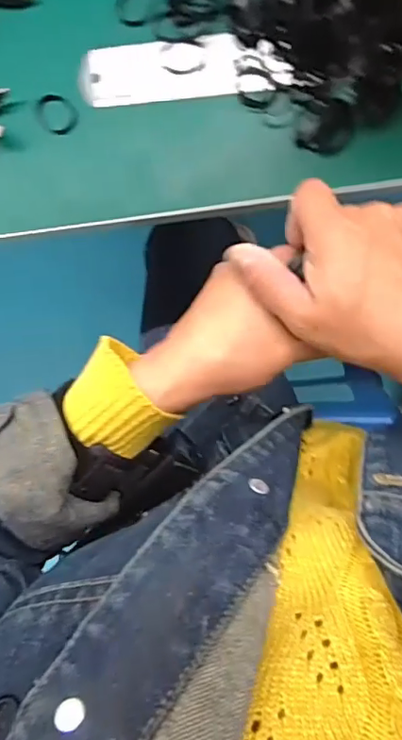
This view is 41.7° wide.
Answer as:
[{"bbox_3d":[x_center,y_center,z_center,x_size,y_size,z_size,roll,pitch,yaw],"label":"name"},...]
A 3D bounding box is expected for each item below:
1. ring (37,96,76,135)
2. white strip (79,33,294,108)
[{"bbox_3d":[-0.096,-0.170,0.352,0.027,0.005,0.023,22,94,7],"label":"ring"},{"bbox_3d":[-0.012,-0.195,0.342,0.134,0.010,0.036,-1,99,9],"label":"white strip"}]

